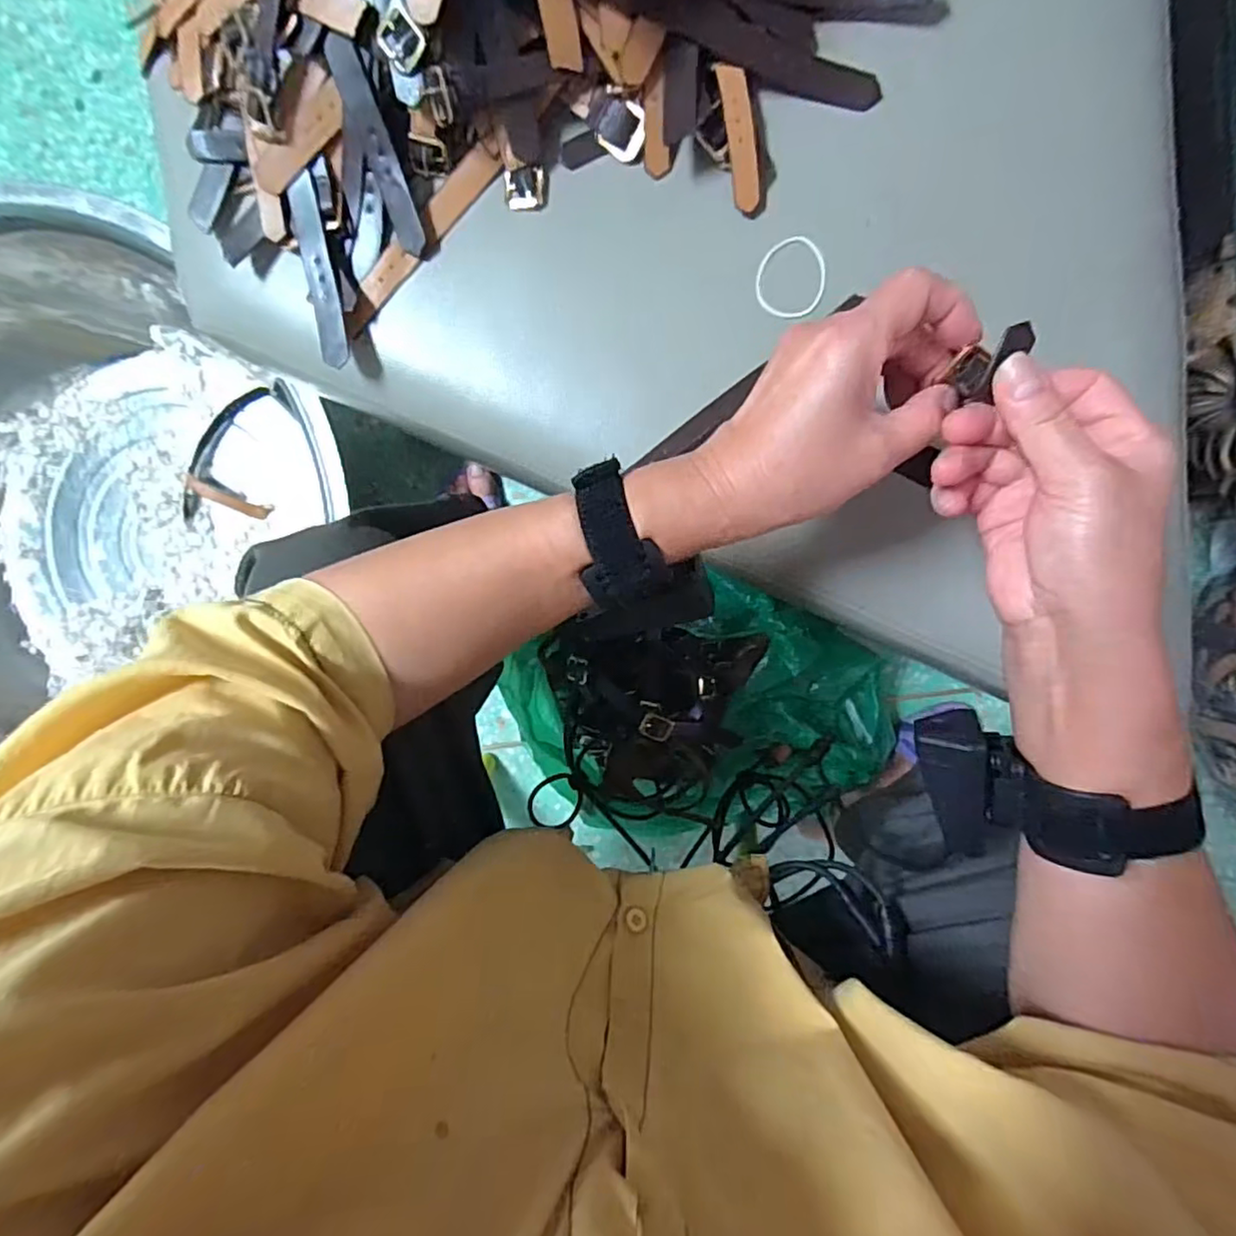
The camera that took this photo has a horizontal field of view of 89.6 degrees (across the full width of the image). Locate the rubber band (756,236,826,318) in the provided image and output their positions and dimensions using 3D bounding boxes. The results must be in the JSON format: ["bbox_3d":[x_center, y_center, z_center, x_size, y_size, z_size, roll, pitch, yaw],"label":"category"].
[{"bbox_3d":[0.106,-0.208,0.380,0.041,0.005,0.049,0,95,5],"label":"rubber band"}]

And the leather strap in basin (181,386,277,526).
[{"bbox_3d":[-0.493,-0.204,0.770,0.111,0.043,0.161,0,94,3],"label":"leather strap in basin"}]

